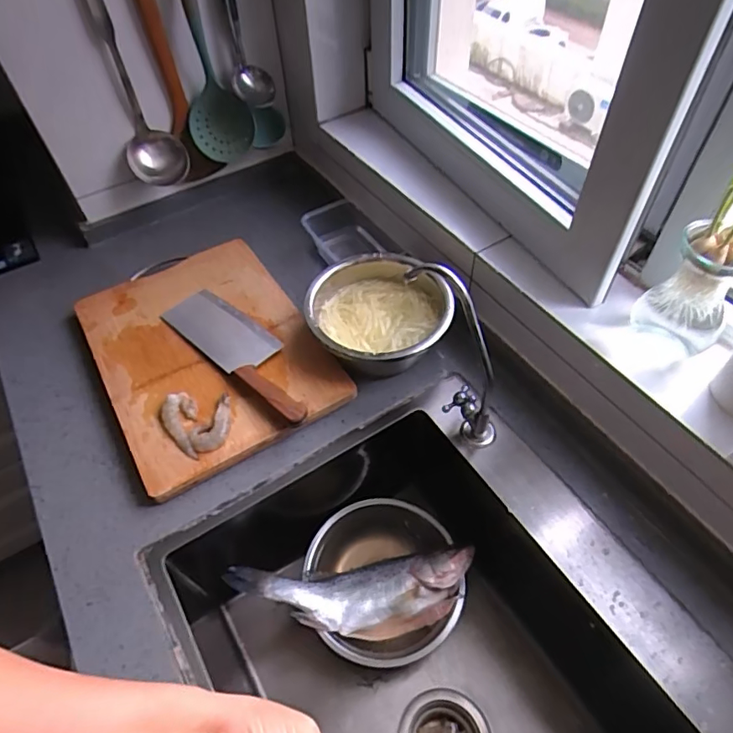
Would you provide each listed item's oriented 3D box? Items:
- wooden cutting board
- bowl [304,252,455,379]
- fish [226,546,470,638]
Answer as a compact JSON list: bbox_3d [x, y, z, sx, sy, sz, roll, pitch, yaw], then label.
[{"bbox_3d":[-0.226,-0.023,0.737,0.280,0.045,0.369,-27,58,-17],"label":"wooden cutting board"},{"bbox_3d":[0.014,-0.060,0.727,0.182,0.097,0.186,-1,54,1],"label":"bowl"},{"bbox_3d":[-0.018,0.300,0.676,0.315,0.062,0.093,-5,54,-1],"label":"fish"}]

